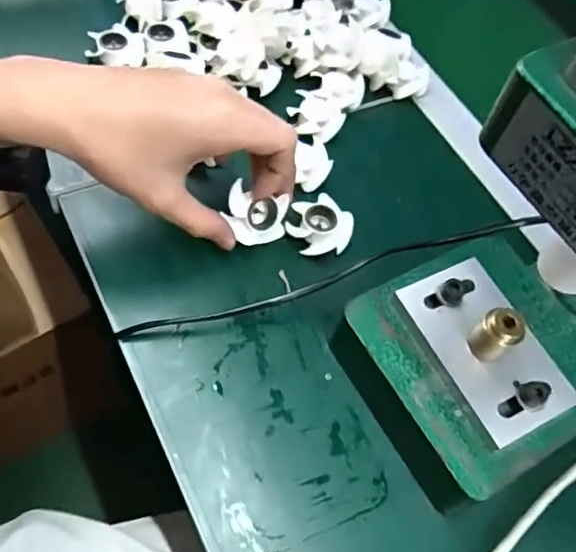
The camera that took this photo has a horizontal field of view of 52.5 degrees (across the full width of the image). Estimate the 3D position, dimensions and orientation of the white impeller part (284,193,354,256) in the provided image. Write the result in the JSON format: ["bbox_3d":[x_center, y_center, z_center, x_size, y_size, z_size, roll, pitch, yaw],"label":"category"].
[{"bbox_3d":[0.023,-0.034,0.409,0.042,0.020,0.041,4,59,-7],"label":"white impeller part"}]

